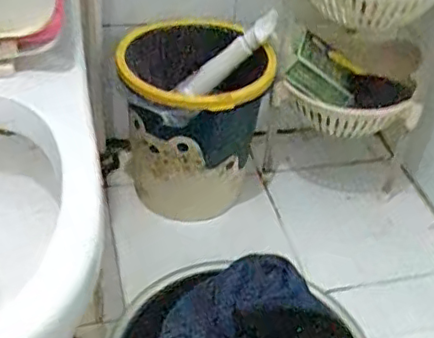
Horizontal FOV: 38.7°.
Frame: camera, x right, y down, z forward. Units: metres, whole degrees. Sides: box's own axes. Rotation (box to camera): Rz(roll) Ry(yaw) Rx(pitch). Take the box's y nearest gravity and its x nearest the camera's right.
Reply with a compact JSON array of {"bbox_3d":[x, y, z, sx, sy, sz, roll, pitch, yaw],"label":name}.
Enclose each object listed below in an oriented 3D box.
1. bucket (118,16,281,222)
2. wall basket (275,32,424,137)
[{"bbox_3d":[-0.043,-0.074,1.075,0.242,0.281,0.244,8,40,0],"label":"bucket"},{"bbox_3d":[0.227,-0.147,1.069,0.244,0.116,0.148,11,40,4],"label":"wall basket"}]

